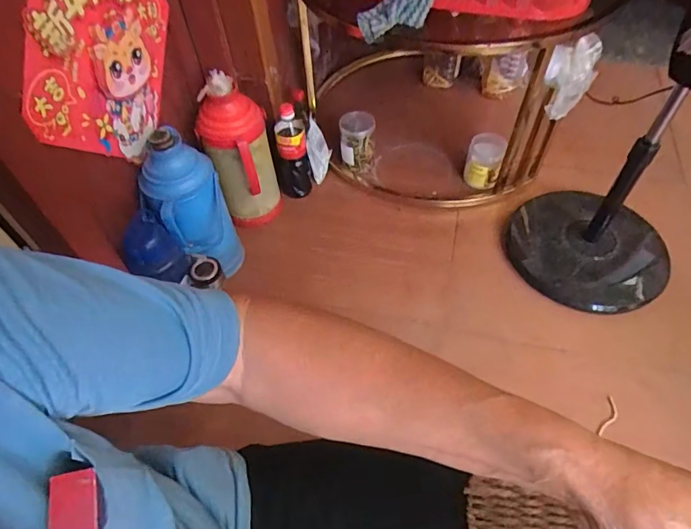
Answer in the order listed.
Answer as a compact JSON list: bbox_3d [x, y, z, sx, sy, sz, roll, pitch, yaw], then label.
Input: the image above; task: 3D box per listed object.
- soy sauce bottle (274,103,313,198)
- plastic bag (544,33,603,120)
[{"bbox_3d":[-0.138,-0.271,1.177,0.090,0.263,0.075,-10,54,-5],"label":"soy sauce bottle"},{"bbox_3d":[0.474,-0.395,0.970,0.105,0.151,0.052,-27,57,-17],"label":"plastic bag"}]

